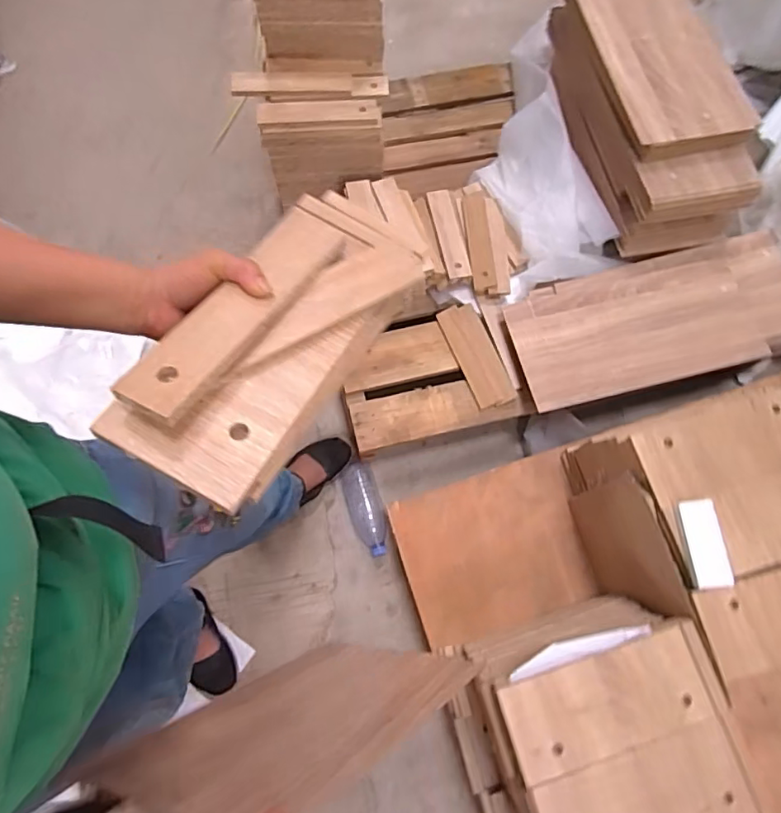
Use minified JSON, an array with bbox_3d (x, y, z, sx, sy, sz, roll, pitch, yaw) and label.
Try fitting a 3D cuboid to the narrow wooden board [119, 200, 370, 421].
[{"bbox_3d":[-0.111,-0.093,0.456,0.064,0.024,0.271,27,54,6],"label":"narrow wooden board"}]

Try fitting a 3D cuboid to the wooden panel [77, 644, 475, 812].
[{"bbox_3d":[-0.091,0.371,0.677,0.241,0.498,0.013,-2,81,28],"label":"wooden panel"}]

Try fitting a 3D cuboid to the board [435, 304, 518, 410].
[{"bbox_3d":[0.184,-0.111,1.192,0.086,0.016,0.240,-20,75,-8],"label":"board"}]

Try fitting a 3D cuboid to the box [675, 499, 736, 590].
[{"bbox_3d":[0.460,0.201,0.807,0.060,0.011,0.123,-7,73,-4],"label":"box"}]

